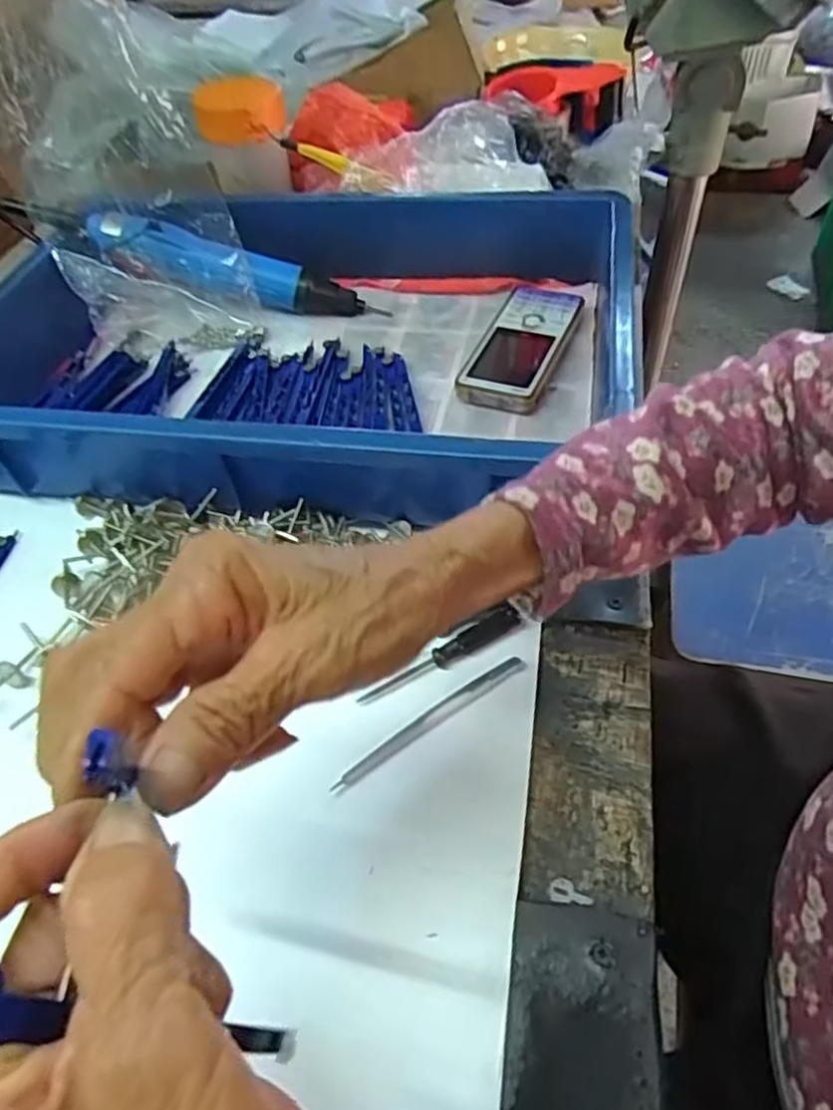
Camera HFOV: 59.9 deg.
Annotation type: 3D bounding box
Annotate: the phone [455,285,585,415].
[{"bbox_3d":[0.074,-0.147,0.506,0.056,0.018,0.131,16,52,17],"label":"phone"}]

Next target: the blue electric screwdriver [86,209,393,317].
[{"bbox_3d":[-0.139,-0.220,0.557,0.218,0.032,0.035,14,50,-7],"label":"blue electric screwdriver"}]

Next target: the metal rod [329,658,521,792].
[{"bbox_3d":[0.006,0.078,0.344,0.108,0.004,0.005,-30,53,-19],"label":"metal rod"}]

